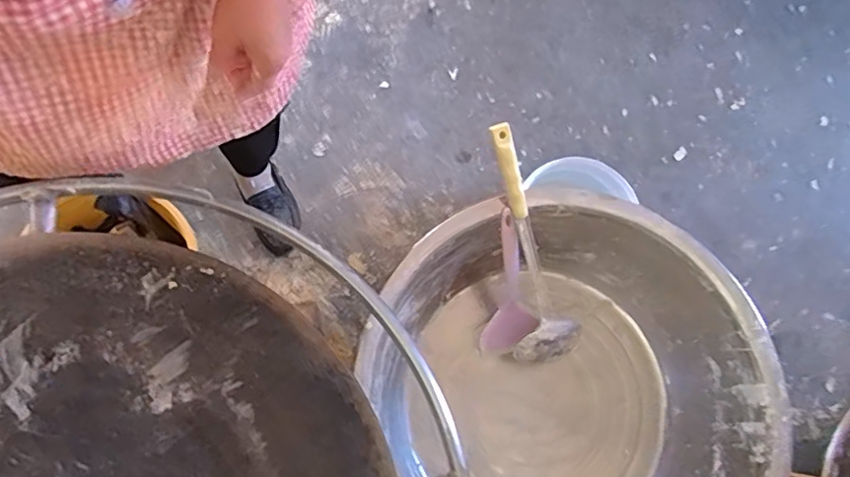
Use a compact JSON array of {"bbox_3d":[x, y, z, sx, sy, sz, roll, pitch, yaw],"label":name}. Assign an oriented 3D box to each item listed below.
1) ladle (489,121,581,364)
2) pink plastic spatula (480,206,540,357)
[{"bbox_3d":[0.137,0.011,0.799,0.094,0.056,0.344,-17,107,-7],"label":"ladle"},{"bbox_3d":[0.120,0.069,0.839,0.087,0.239,0.027,-10,36,-5],"label":"pink plastic spatula"}]

